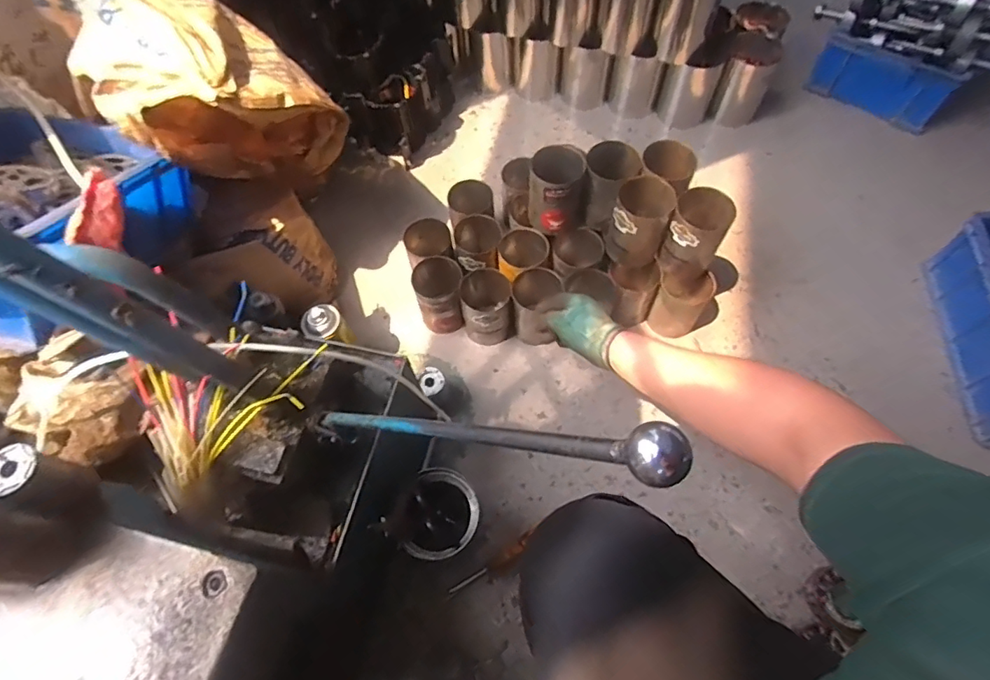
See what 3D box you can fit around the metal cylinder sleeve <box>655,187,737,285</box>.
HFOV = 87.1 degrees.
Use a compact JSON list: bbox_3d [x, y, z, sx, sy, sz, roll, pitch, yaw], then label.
[{"bbox_3d":[0.335,-0.171,0.882,0.086,0.157,0.087,23,65,13],"label":"metal cylinder sleeve"}]

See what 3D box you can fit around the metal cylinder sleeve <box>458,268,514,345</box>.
[{"bbox_3d":[-0.016,-0.062,0.981,0.092,0.117,0.103,-5,62,-1],"label":"metal cylinder sleeve"}]

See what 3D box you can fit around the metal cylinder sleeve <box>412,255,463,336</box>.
[{"bbox_3d":[-0.103,-0.079,0.992,0.090,0.122,0.095,-11,62,-4],"label":"metal cylinder sleeve"}]

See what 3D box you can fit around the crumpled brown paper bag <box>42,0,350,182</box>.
[{"bbox_3d":[-0.452,-0.410,0.837,0.300,0.302,0.352,-34,66,-15],"label":"crumpled brown paper bag"}]

